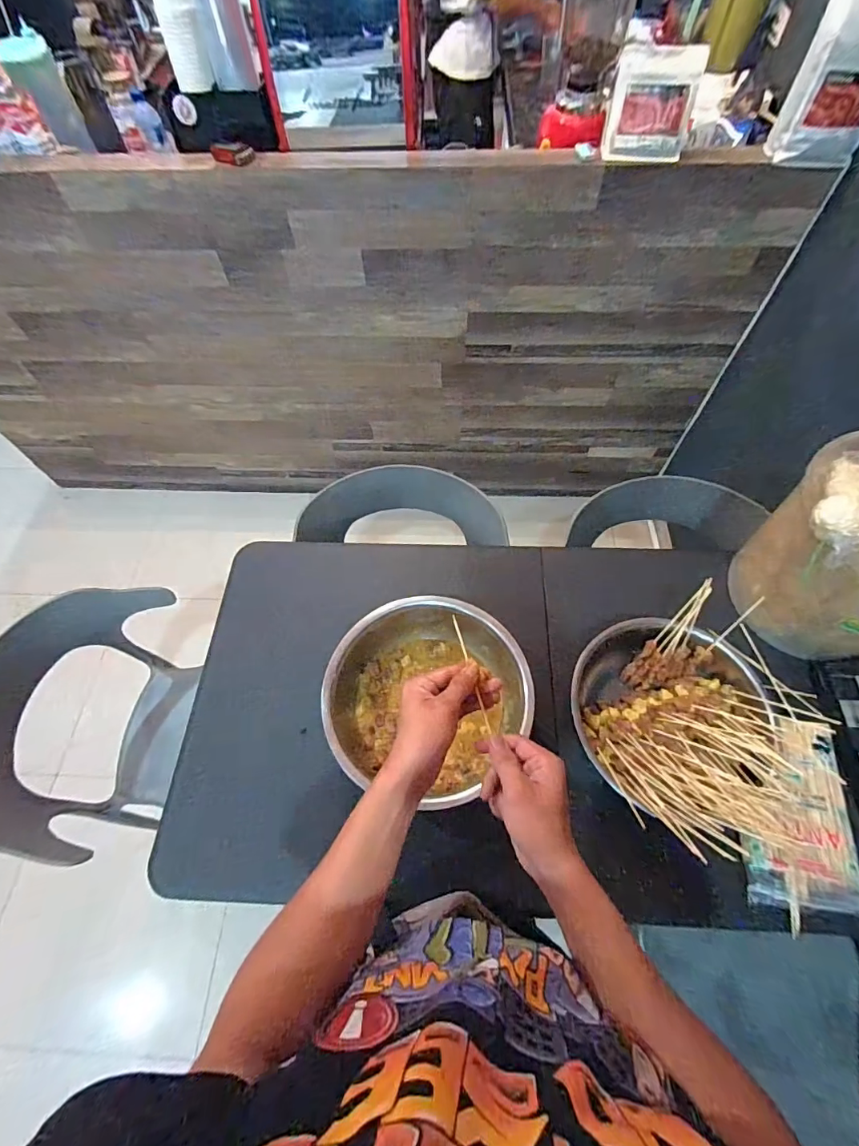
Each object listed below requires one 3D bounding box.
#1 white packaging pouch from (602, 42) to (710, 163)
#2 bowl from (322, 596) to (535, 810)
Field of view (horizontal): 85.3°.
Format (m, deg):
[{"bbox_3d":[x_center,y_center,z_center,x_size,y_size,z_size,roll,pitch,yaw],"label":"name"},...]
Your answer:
[{"bbox_3d":[0.434,-0.912,0.915,0.153,0.149,0.089,8,62,6],"label":"white packaging pouch"},{"bbox_3d":[-0.011,0.184,0.714,0.289,0.109,0.265,-1,61,1],"label":"bowl"}]

